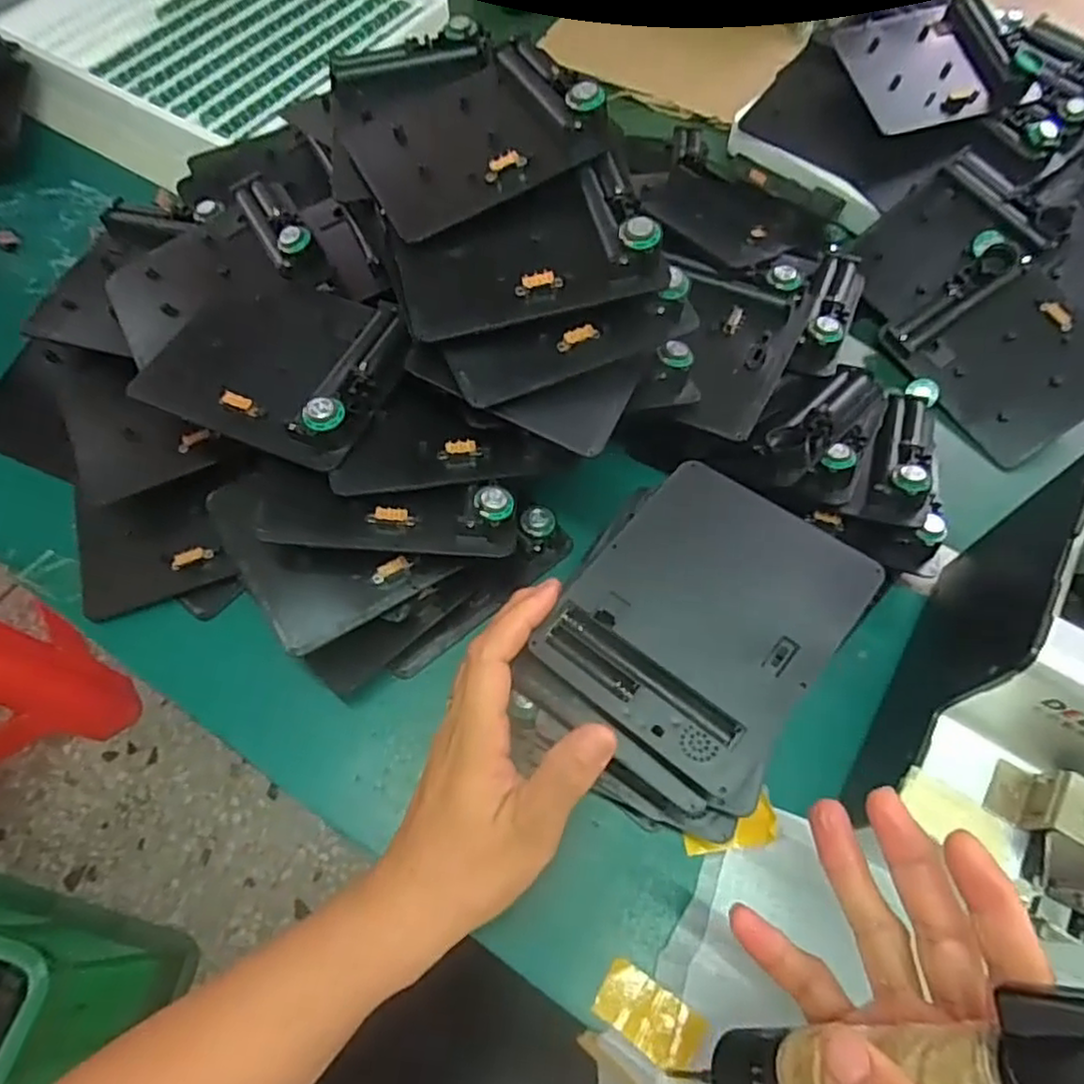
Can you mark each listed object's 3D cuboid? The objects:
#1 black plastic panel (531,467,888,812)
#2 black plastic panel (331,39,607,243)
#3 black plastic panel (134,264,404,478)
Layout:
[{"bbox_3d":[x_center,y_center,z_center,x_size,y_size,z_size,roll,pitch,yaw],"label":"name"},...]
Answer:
[{"bbox_3d":[0.075,0.032,0.328,0.113,0.009,0.132,34,71,23],"label":"black plastic panel"},{"bbox_3d":[-0.053,-0.246,0.405,0.133,0.020,0.158,-29,61,0],"label":"black plastic panel"},{"bbox_3d":[-0.146,-0.106,0.385,0.132,0.029,0.111,22,65,10],"label":"black plastic panel"}]

